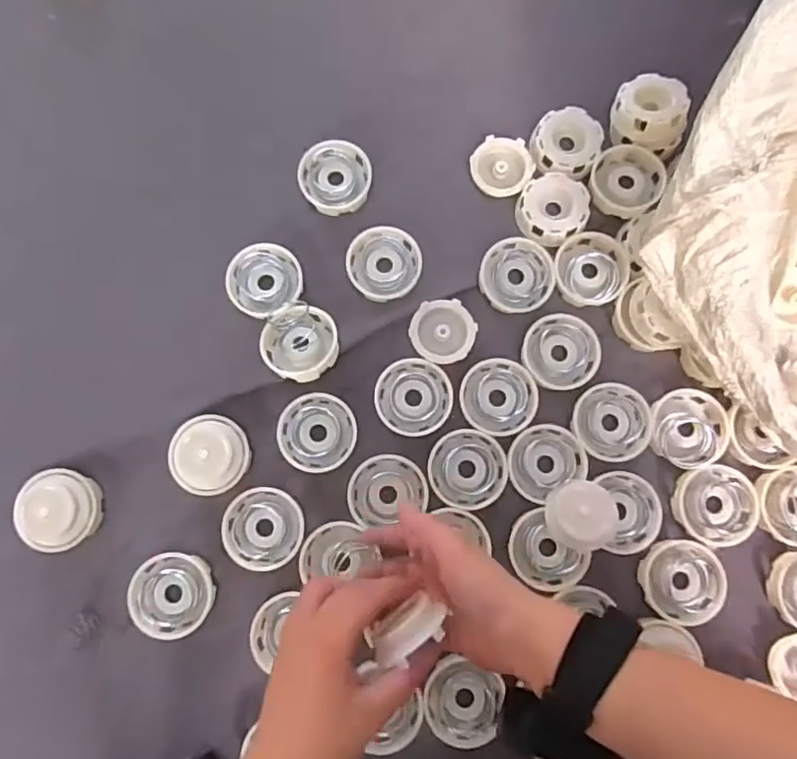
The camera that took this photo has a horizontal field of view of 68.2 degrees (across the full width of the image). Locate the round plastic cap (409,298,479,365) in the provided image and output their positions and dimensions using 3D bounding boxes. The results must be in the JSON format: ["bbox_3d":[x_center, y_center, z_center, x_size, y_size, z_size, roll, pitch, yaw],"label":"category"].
[{"bbox_3d":[0.037,-0.040,0.489,0.051,0.013,0.054,0,81,0],"label":"round plastic cap"}]

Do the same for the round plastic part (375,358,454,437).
[{"bbox_3d":[0.013,0.014,0.480,0.060,0.009,0.061,3,81,0],"label":"round plastic part"}]

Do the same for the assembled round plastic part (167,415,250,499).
[{"bbox_3d":[-0.152,0.060,0.467,0.060,0.027,0.061,0,81,0],"label":"assembled round plastic part"}]

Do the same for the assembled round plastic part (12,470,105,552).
[{"bbox_3d":[-0.267,0.102,0.455,0.057,0.029,0.060,0,81,0],"label":"assembled round plastic part"}]

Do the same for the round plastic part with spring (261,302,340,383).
[{"bbox_3d":[-0.079,-0.030,0.483,0.060,0.023,0.060,0,81,0],"label":"round plastic part with spring"}]

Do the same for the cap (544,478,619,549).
[{"bbox_3d":[0.138,0.101,0.440,0.049,0.026,0.050,13,81,2],"label":"cap"}]

